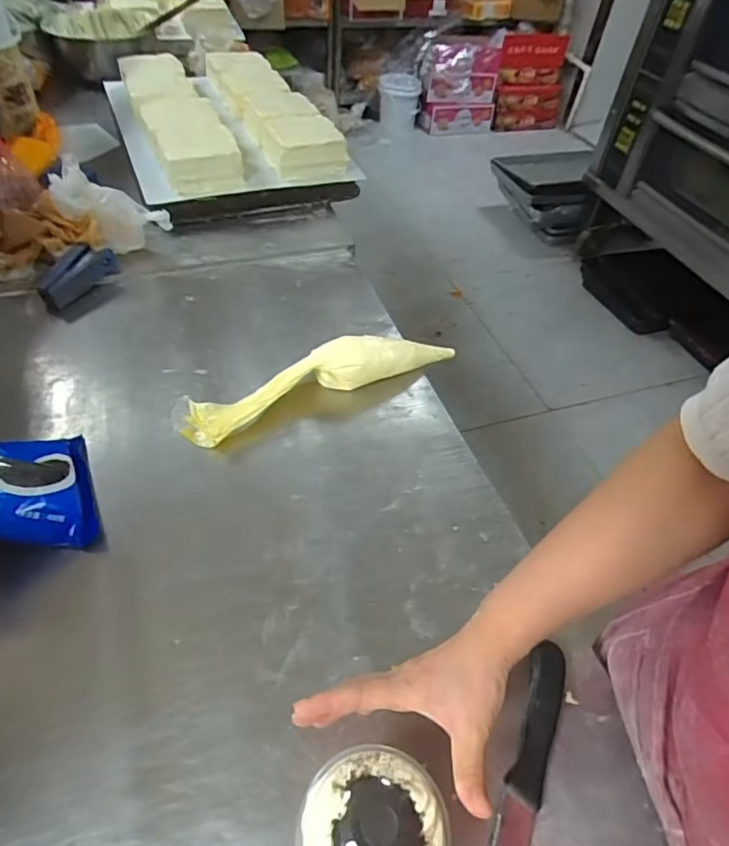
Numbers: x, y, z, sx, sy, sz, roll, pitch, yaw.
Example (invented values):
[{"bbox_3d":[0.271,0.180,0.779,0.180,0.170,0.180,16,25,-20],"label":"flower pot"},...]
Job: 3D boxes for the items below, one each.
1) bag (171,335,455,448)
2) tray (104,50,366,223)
[{"bbox_3d":[-0.049,-0.064,0.687,0.379,0.055,0.074,-20,53,-22],"label":"bag"},{"bbox_3d":[-0.292,-0.599,1.089,0.360,0.119,0.541,-17,52,-19],"label":"tray"}]

